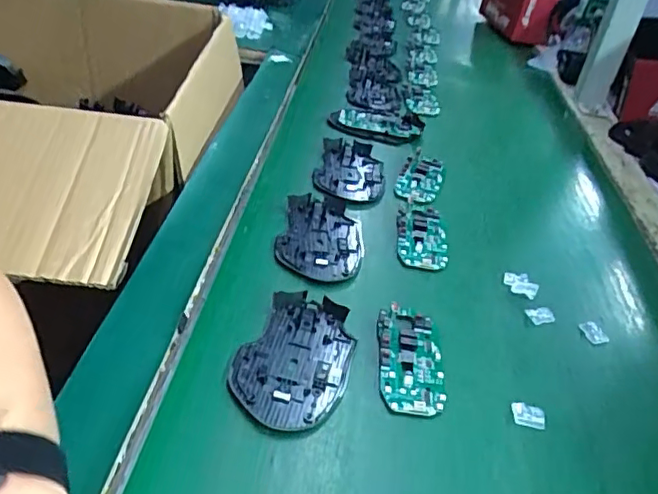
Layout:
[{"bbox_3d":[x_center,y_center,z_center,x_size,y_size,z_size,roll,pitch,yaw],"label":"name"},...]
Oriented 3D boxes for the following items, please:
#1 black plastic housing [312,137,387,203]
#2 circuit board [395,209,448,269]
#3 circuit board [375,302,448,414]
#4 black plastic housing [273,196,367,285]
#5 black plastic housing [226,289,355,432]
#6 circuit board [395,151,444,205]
[{"bbox_3d":[0.024,-0.082,0.619,0.071,0.013,0.100,9,37,2],"label":"black plastic housing"},{"bbox_3d":[0.087,-0.012,0.551,0.046,0.007,0.086,8,37,0],"label":"circuit board"},{"bbox_3d":[0.059,0.078,0.424,0.045,0.014,0.090,6,37,-3],"label":"circuit board"},{"bbox_3d":[-0.006,-0.013,0.527,0.073,0.009,0.116,7,37,0],"label":"black plastic housing"},{"bbox_3d":[-0.024,0.076,0.411,0.075,0.011,0.113,14,37,9],"label":"black plastic housing"},{"bbox_3d":[0.098,-0.074,0.624,0.044,0.013,0.080,16,38,11],"label":"circuit board"}]

